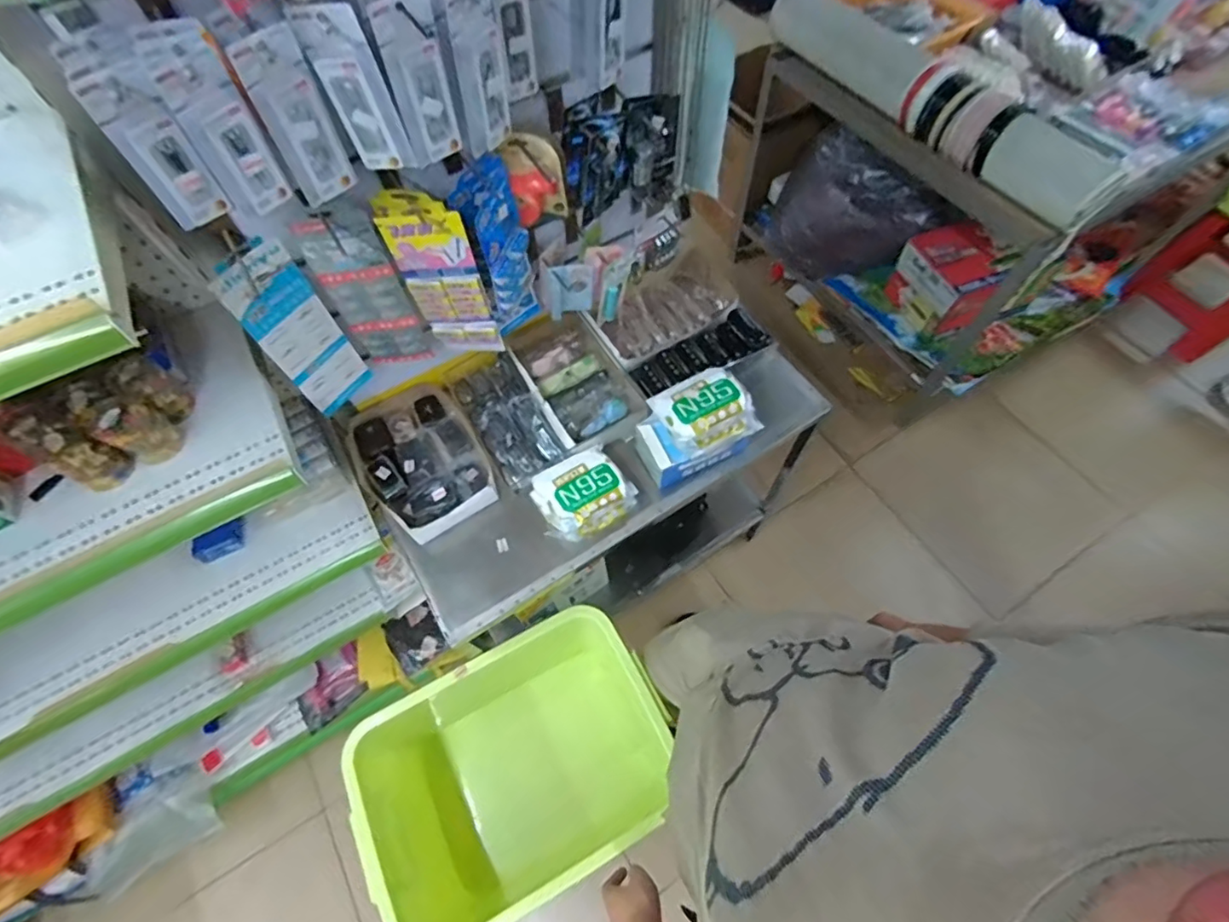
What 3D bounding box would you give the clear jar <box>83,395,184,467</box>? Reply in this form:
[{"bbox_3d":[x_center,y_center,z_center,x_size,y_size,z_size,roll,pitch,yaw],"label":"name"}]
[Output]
[{"bbox_3d":[-0.598,-0.038,0.691,0.065,0.084,0.060,25,66,14],"label":"clear jar"}]

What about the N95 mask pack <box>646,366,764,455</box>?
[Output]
[{"bbox_3d":[0.155,-0.087,0.920,0.148,0.066,0.114,-23,65,-10],"label":"N95 mask pack"}]

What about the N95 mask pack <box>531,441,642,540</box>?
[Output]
[{"bbox_3d":[-0.054,0.056,0.944,0.150,0.070,0.125,-32,66,-14],"label":"N95 mask pack"}]

